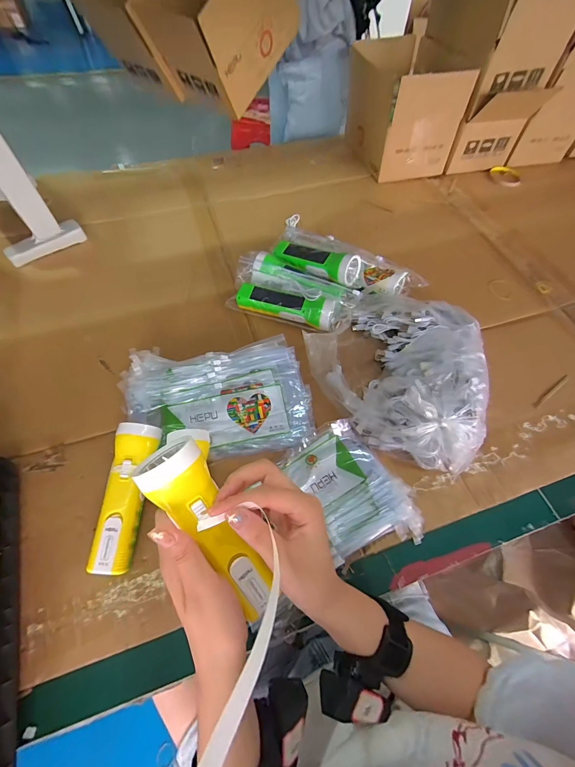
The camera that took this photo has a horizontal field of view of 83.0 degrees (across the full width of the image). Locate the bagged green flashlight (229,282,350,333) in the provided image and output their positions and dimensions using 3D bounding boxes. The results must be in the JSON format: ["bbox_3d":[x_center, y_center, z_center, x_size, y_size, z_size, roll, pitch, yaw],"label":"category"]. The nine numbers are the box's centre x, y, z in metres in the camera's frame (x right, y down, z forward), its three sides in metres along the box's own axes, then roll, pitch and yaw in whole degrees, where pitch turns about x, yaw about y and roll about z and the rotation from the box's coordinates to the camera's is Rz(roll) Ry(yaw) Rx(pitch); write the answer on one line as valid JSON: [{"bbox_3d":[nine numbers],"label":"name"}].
[{"bbox_3d":[-0.005,-0.135,0.563,0.206,0.042,0.066,16,60,9],"label":"bagged green flashlight"}]

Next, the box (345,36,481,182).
[{"bbox_3d":[0.277,-0.679,0.818,0.224,0.216,0.280,-10,60,-6],"label":"box"}]

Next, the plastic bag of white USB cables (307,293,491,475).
[{"bbox_3d":[0.183,-0.026,0.489,0.247,0.063,0.299,-27,63,-15],"label":"plastic bag of white USB cables"}]

